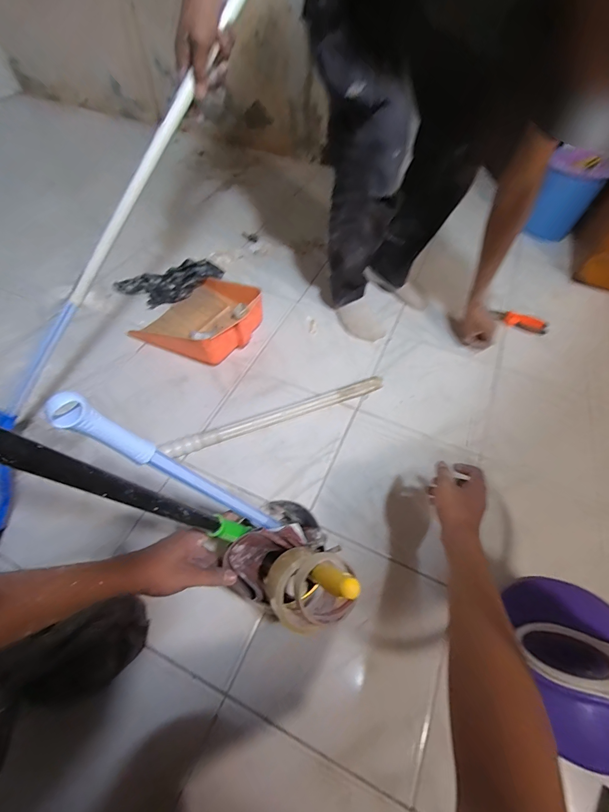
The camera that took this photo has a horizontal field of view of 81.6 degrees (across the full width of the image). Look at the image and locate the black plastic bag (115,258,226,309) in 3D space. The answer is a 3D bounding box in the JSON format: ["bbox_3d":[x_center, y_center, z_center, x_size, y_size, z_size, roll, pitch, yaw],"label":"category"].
[{"bbox_3d":[-0.408,-0.368,1.055,0.326,0.071,0.114,-9,56,-8],"label":"black plastic bag"}]

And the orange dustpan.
[{"bbox_3d":[-0.273,-0.257,0.956,0.299,0.124,0.299,27,59,16],"label":"orange dustpan"}]

